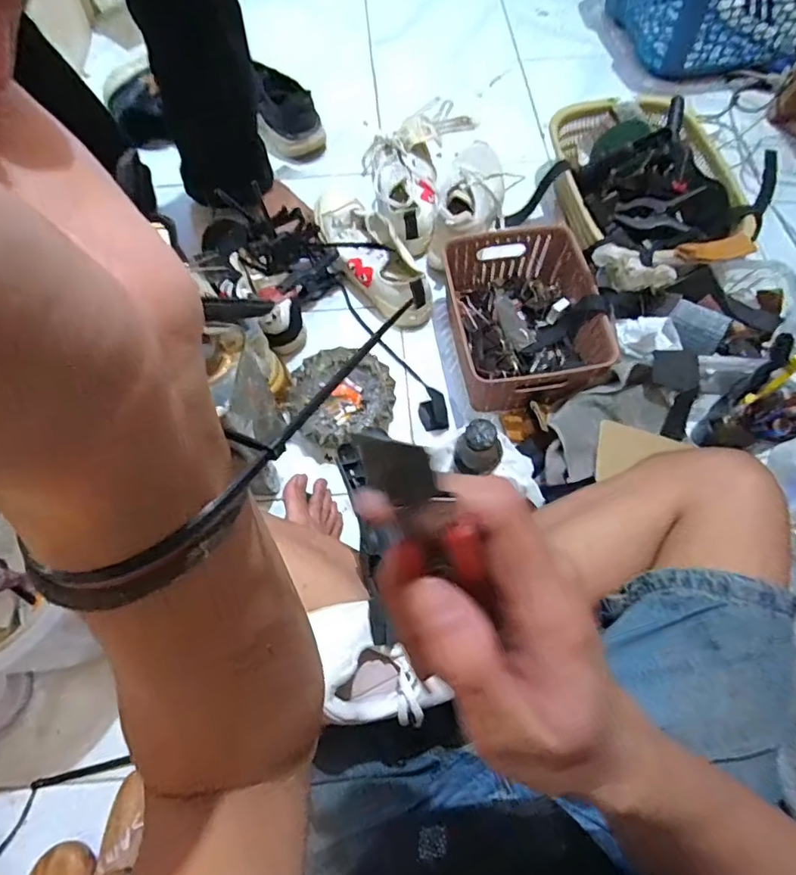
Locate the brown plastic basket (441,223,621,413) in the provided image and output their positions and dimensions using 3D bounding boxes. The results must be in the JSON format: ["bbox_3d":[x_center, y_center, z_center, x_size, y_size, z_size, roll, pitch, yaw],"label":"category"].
[{"bbox_3d":[0.172,-0.171,0.729,0.188,0.091,0.255,-8,66,-3],"label":"brown plastic basket"}]

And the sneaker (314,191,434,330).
[{"bbox_3d":[-0.053,-0.304,0.798,0.094,0.089,0.312,-27,68,-11],"label":"sneaker"}]

